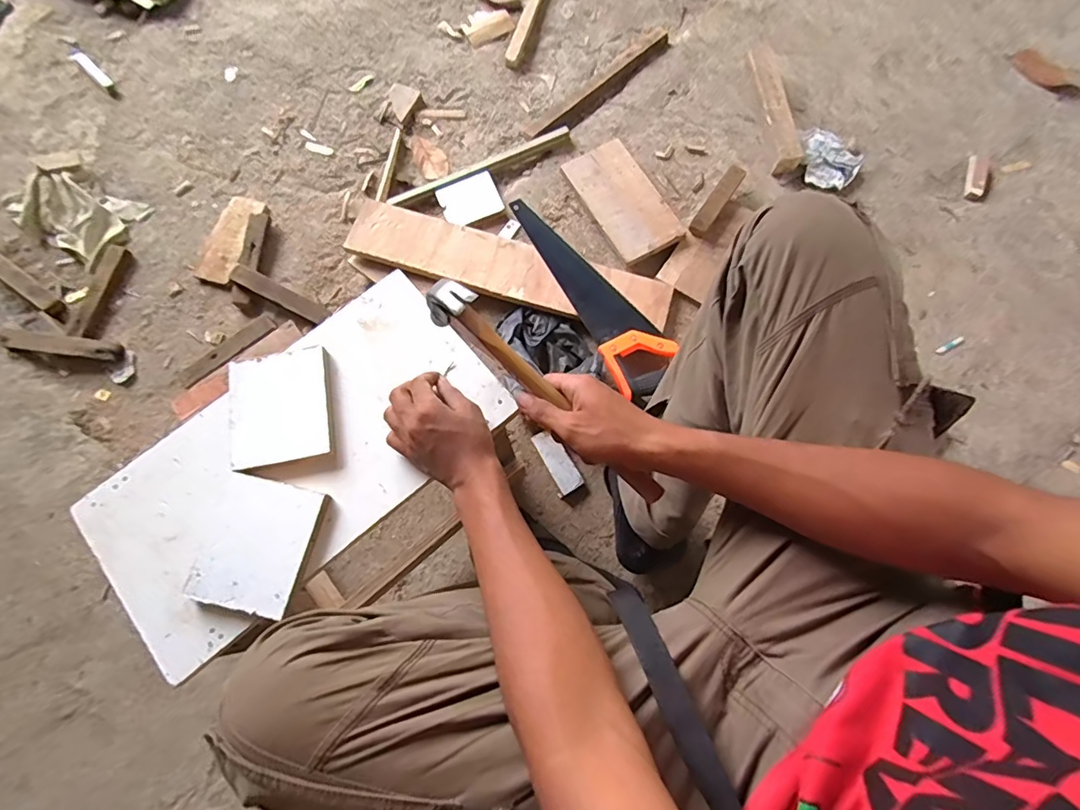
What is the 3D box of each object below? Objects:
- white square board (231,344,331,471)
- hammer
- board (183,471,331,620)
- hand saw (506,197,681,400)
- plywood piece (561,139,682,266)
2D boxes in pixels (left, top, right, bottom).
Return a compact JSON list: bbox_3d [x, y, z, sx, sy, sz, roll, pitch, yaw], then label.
[{"bbox_3d":[-0.275,0.002,0.541,0.102,0.008,0.118,-11,75,-1],"label":"white square board"},{"bbox_3d":[0.007,-0.008,0.481,0.283,0.073,0.027,43,79,-7],"label":"hammer"},{"bbox_3d":[-0.278,0.135,0.504,0.102,0.010,0.120,13,76,5],"label":"board"},{"bbox_3d":[0.090,-0.197,0.837,0.108,0.049,0.395,-27,76,-7],"label":"hand saw"},{"bbox_3d":[0.146,-0.359,0.891,0.120,0.017,0.227,-28,74,-4],"label":"plywood piece"}]

